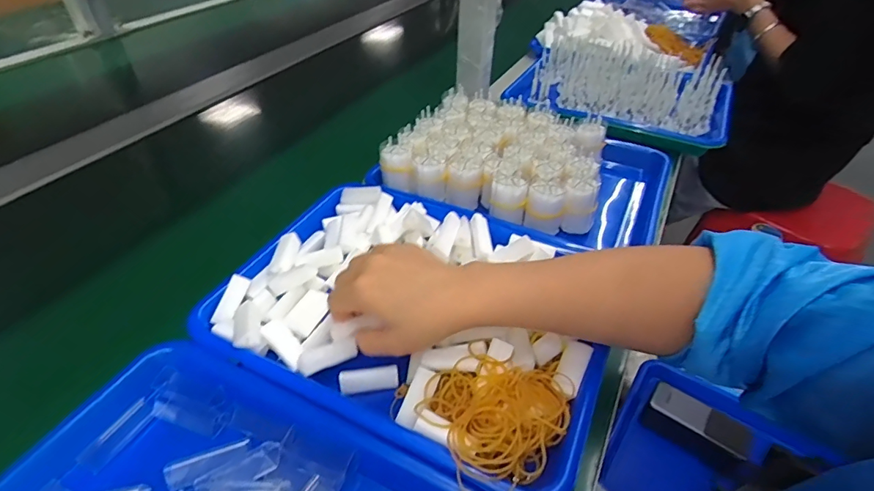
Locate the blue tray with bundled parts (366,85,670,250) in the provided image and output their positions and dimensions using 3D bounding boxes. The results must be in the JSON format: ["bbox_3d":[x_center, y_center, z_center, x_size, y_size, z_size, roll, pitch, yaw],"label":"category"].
[{"bbox_3d":[0.112,-0.092,0.590,0.335,0.085,0.245,14,43,15],"label":"blue tray with bundled parts"}]

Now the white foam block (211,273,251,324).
[{"bbox_3d":[-0.181,0.048,0.416,0.016,0.009,0.045,15,68,16],"label":"white foam block"}]

